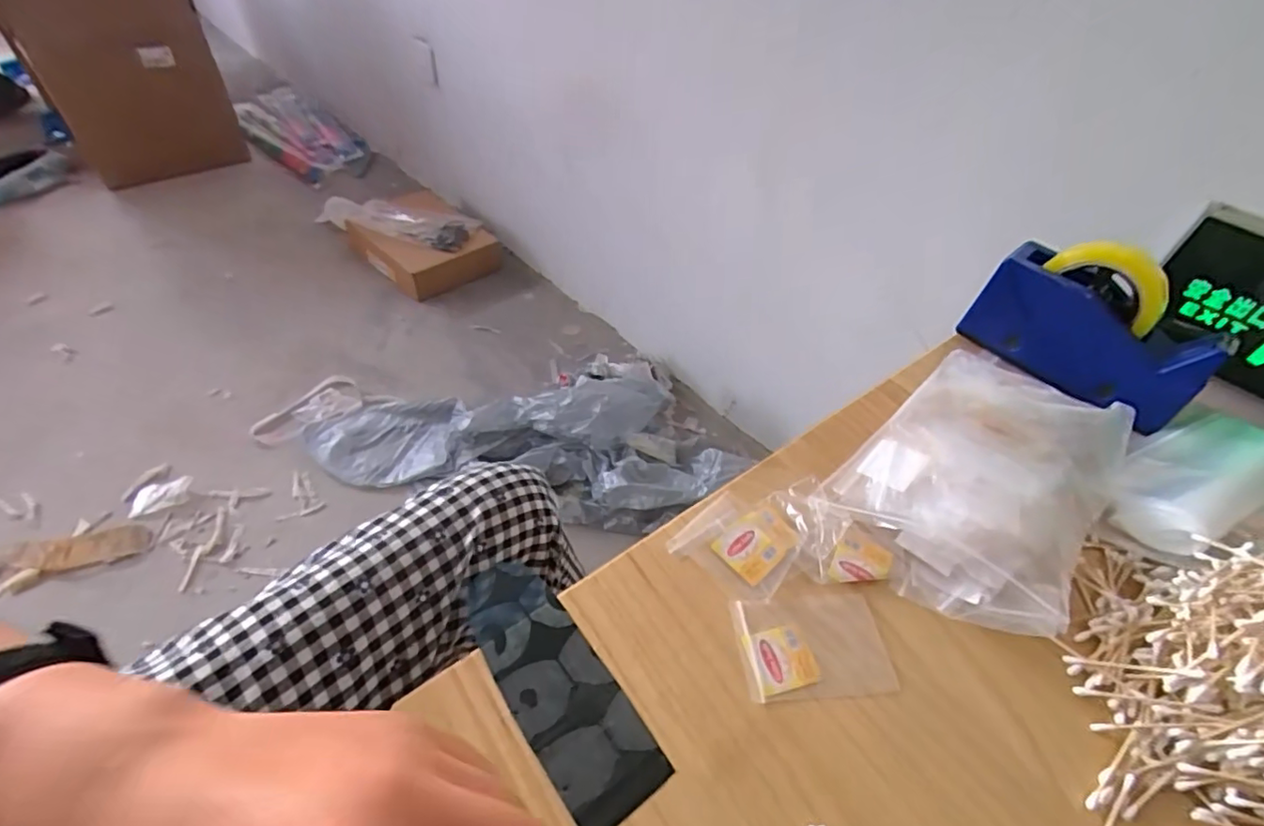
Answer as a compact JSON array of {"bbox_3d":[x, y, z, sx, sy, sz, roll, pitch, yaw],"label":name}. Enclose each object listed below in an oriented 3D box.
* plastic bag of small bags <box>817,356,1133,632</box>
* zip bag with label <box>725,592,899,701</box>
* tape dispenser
[{"bbox_3d":[0.297,0.044,0.477,0.277,0.052,0.167,-34,59,-31],"label":"plastic bag of small bags"},{"bbox_3d":[0.122,0.157,0.387,0.099,0.005,0.066,-1,48,-7],"label":"zip bag with label"},{"bbox_3d":[0.451,-0.085,0.559,0.061,0.125,0.200,-27,56,-27],"label":"tape dispenser"}]

